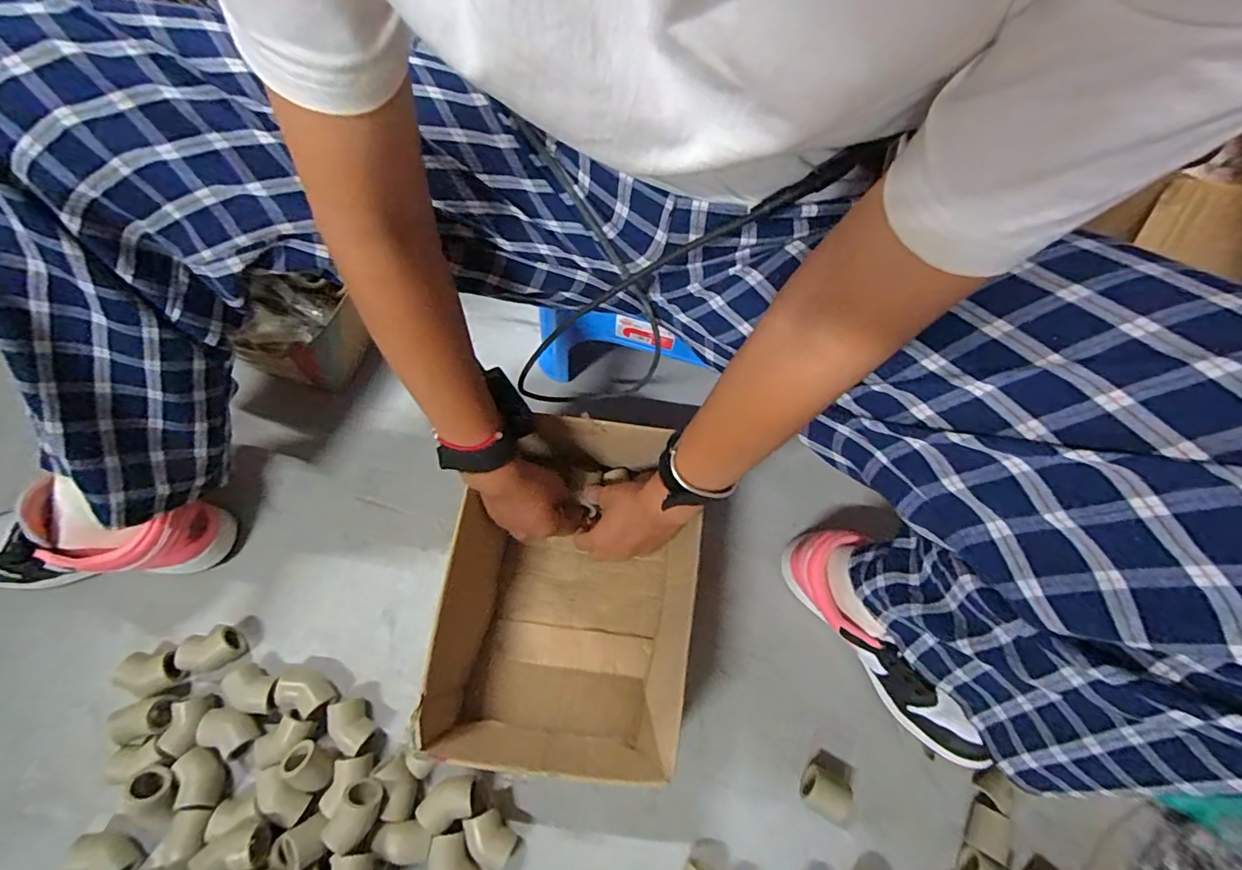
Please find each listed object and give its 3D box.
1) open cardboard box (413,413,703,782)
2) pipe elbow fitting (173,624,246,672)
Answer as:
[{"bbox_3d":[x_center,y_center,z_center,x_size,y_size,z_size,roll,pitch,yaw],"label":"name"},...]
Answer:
[{"bbox_3d":[-0.049,0.161,0.548,0.218,0.163,0.279,10,72,1],"label":"open cardboard box"},{"bbox_3d":[-0.420,0.222,0.556,0.060,0.030,0.045,-23,75,-9],"label":"pipe elbow fitting"}]

